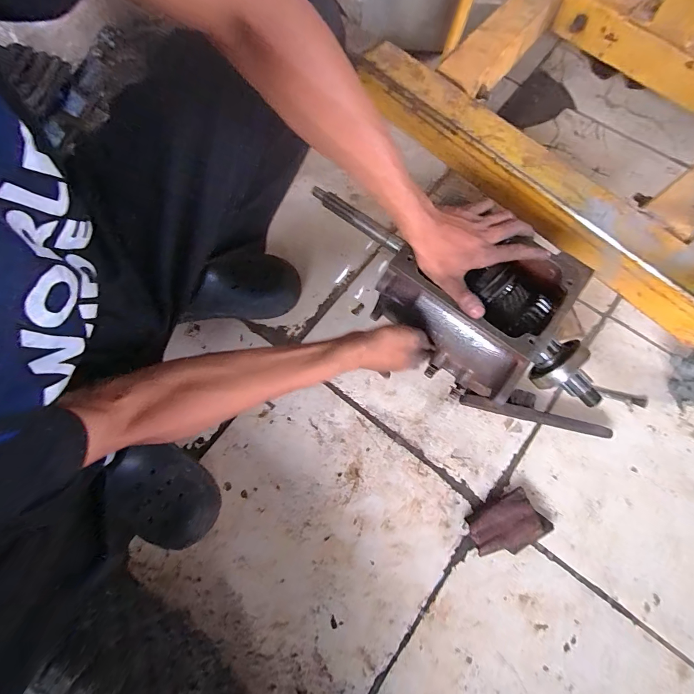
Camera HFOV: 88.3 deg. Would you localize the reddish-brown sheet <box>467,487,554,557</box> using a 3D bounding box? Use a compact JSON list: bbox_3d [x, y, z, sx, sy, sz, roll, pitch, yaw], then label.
[{"bbox_3d":[0.239,0.267,0.531,0.112,0.027,0.076,-25,74,-6],"label":"reddish-brown sheet"}]

